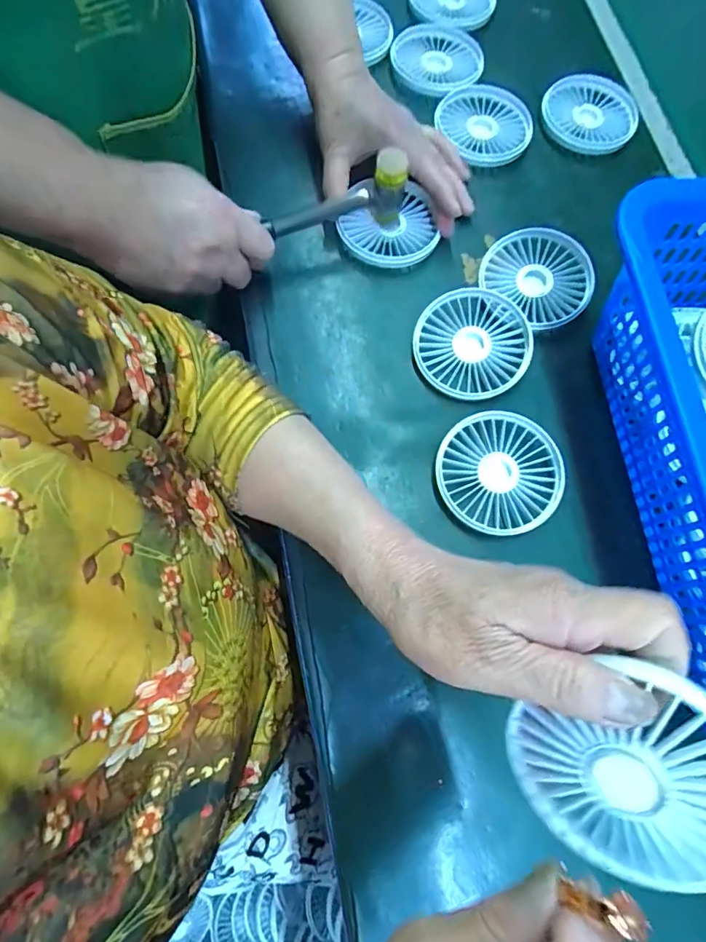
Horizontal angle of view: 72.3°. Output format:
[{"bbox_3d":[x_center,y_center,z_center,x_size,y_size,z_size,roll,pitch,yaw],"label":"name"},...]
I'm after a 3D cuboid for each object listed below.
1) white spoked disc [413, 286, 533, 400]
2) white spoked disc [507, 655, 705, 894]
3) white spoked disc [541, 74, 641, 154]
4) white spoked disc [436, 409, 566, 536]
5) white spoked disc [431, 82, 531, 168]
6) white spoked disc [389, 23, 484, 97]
[{"bbox_3d":[0.096,-0.100,0.380,0.090,0.015,0.087,2,68,-4],"label":"white spoked disc"},{"bbox_3d":[0.107,0.119,0.185,0.088,0.009,0.076,-46,72,31],"label":"white spoked disc"},{"bbox_3d":[0.228,-0.349,0.470,0.086,0.013,0.091,0,73,0],"label":"white spoked disc"},{"bbox_3d":[0.107,0.000,0.349,0.090,0.010,0.085,2,68,-4],"label":"white spoked disc"},{"bbox_3d":[0.124,-0.329,0.457,0.083,0.011,0.095,-5,69,-7],"label":"white spoked disc"},{"bbox_3d":[0.089,-0.410,0.482,0.091,0.010,0.094,2,68,-4],"label":"white spoked disc"}]

